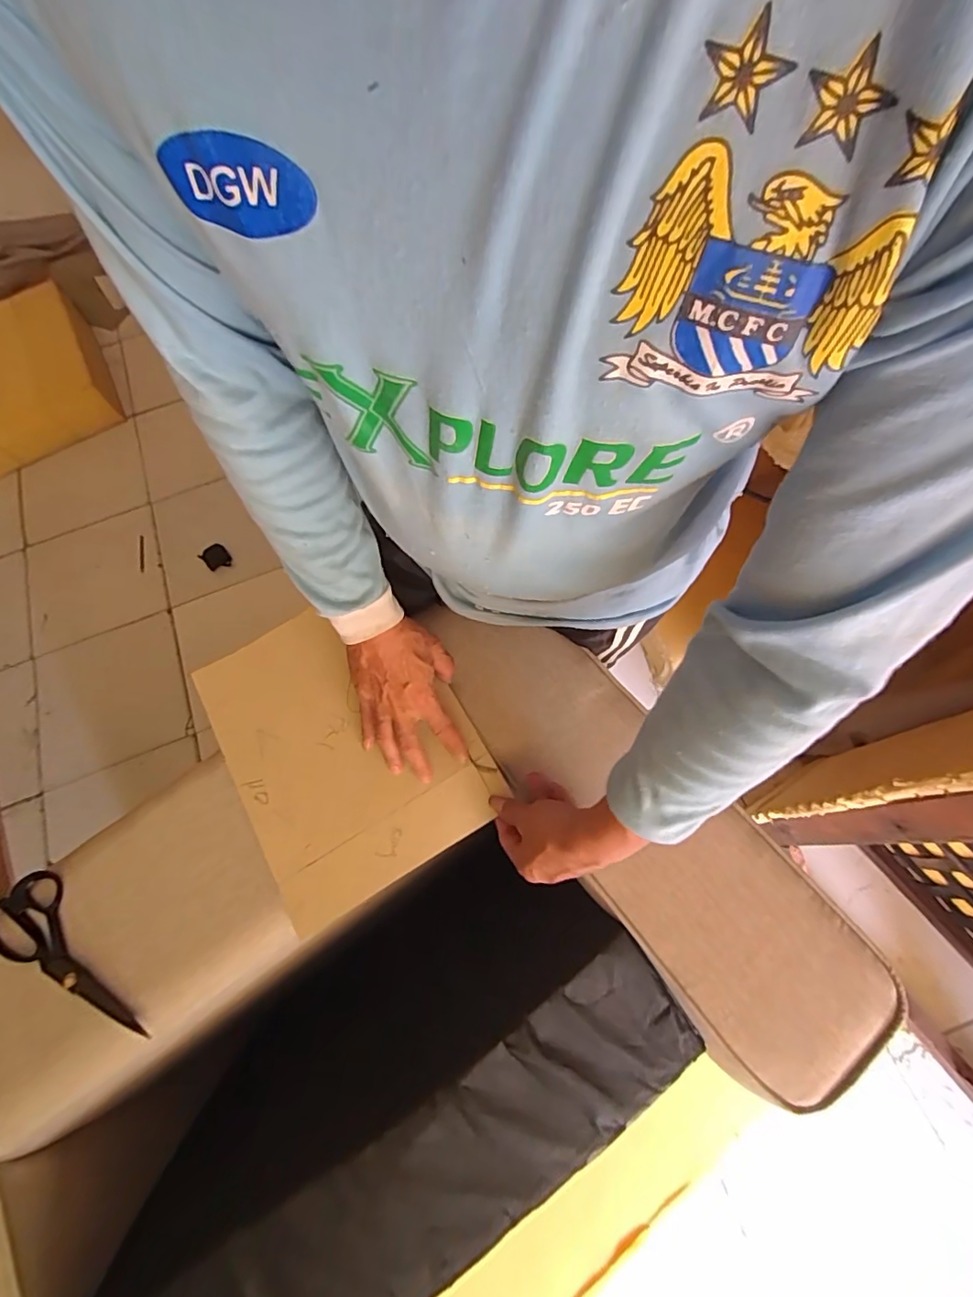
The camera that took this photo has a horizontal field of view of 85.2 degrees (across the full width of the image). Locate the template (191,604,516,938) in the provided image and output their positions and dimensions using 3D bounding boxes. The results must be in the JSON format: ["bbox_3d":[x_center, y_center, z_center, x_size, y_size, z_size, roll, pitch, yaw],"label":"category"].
[{"bbox_3d":[-0.161,0.101,0.590,0.253,0.012,0.318,-31,74,-7],"label":"template"}]

